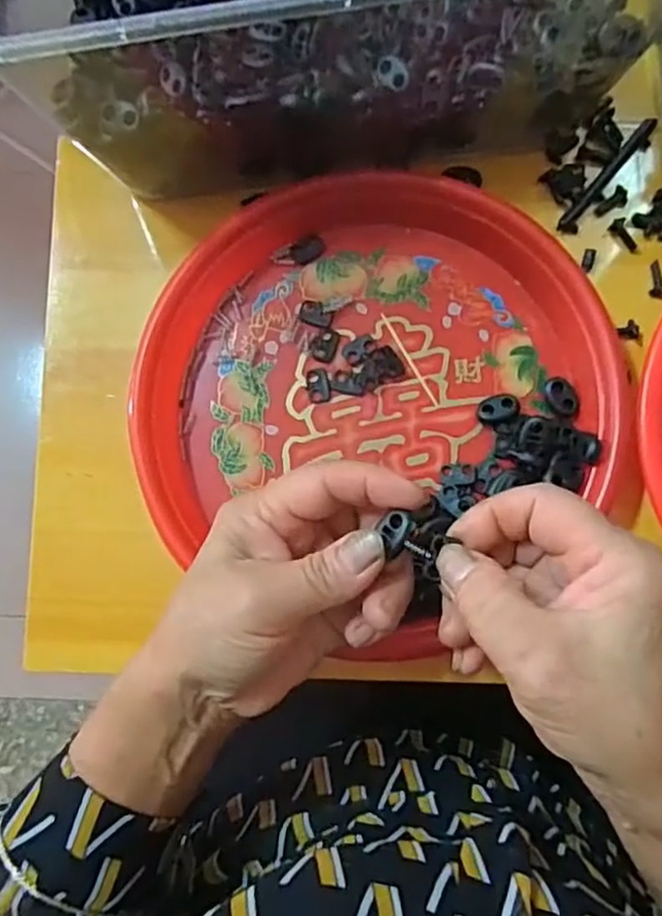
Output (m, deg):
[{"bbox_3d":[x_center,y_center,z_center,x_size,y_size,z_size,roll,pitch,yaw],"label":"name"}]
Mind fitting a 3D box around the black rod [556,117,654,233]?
[{"bbox_3d":[0.148,-0.150,0.354,0.010,0.006,0.077,39,86,7],"label":"black rod"}]

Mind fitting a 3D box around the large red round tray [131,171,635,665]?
[{"bbox_3d":[0.026,-0.030,0.338,0.230,0.027,0.226,0,83,3],"label":"large red round tray"}]

